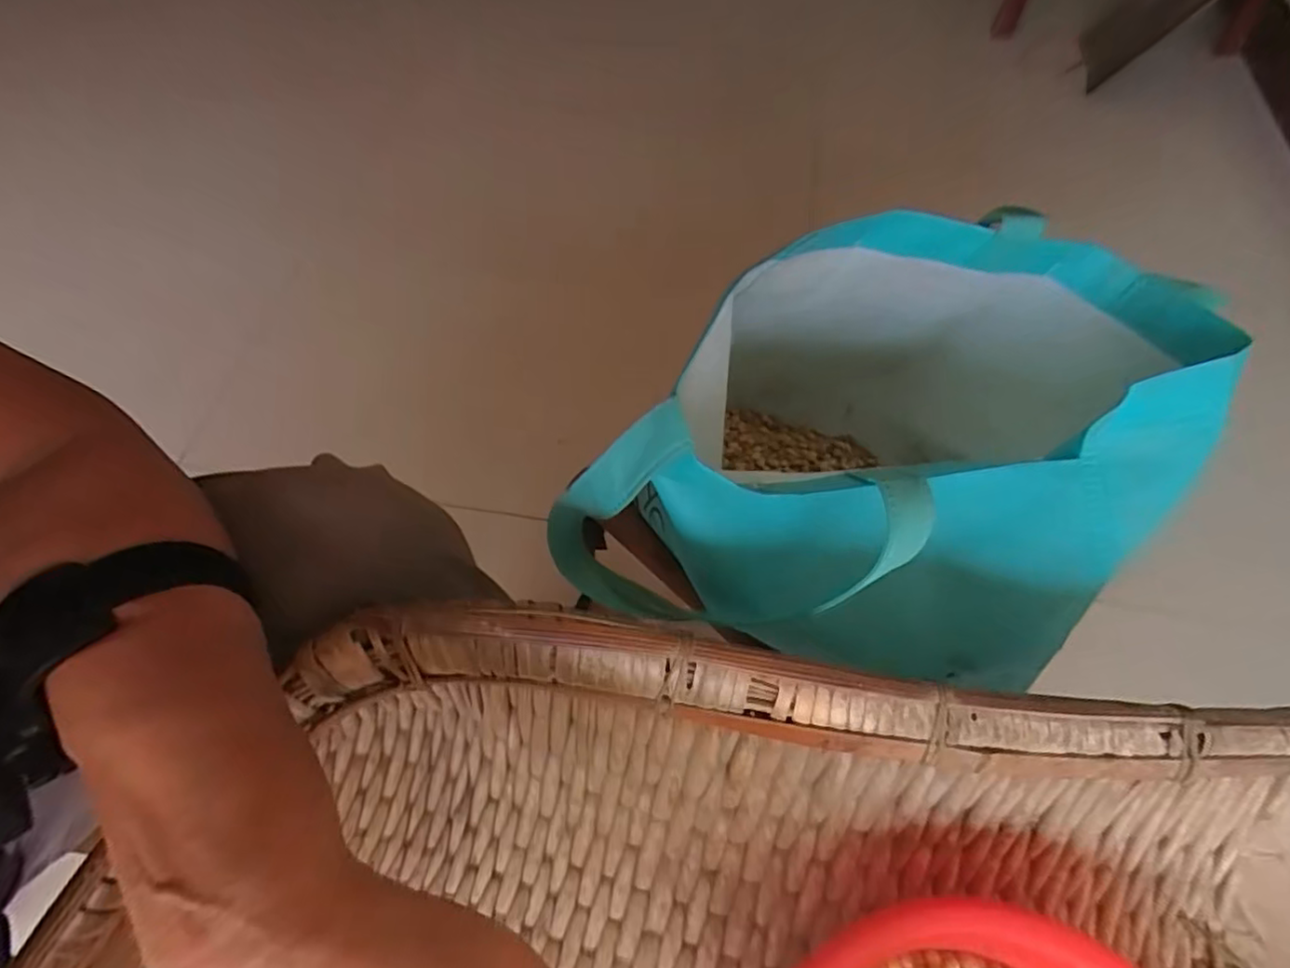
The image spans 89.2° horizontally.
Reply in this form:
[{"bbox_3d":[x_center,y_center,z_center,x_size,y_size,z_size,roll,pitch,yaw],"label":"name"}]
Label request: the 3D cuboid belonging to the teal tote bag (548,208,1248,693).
[{"bbox_3d":[0.135,-0.033,0.398,0.316,0.209,0.226,10,61,6],"label":"teal tote bag"}]

